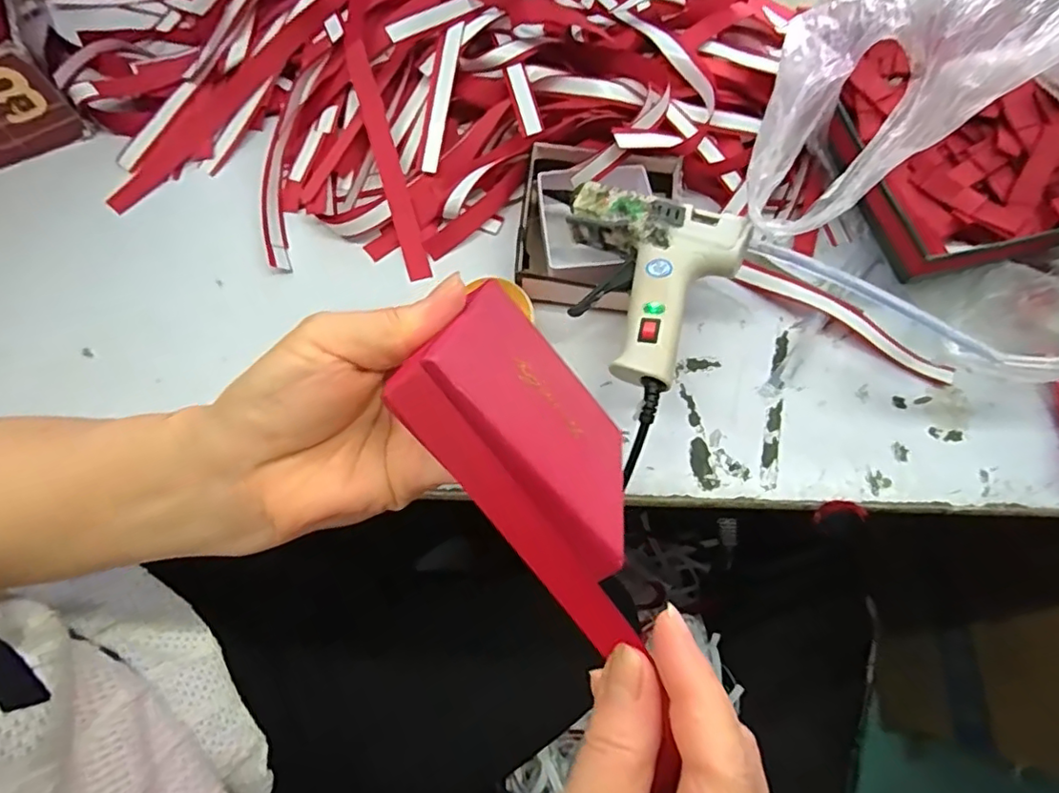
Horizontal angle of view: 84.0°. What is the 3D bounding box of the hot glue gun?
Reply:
[{"bbox_3d":[0.054,-0.071,0.347,0.113,0.037,0.111,26,73,8],"label":"hot glue gun"}]

